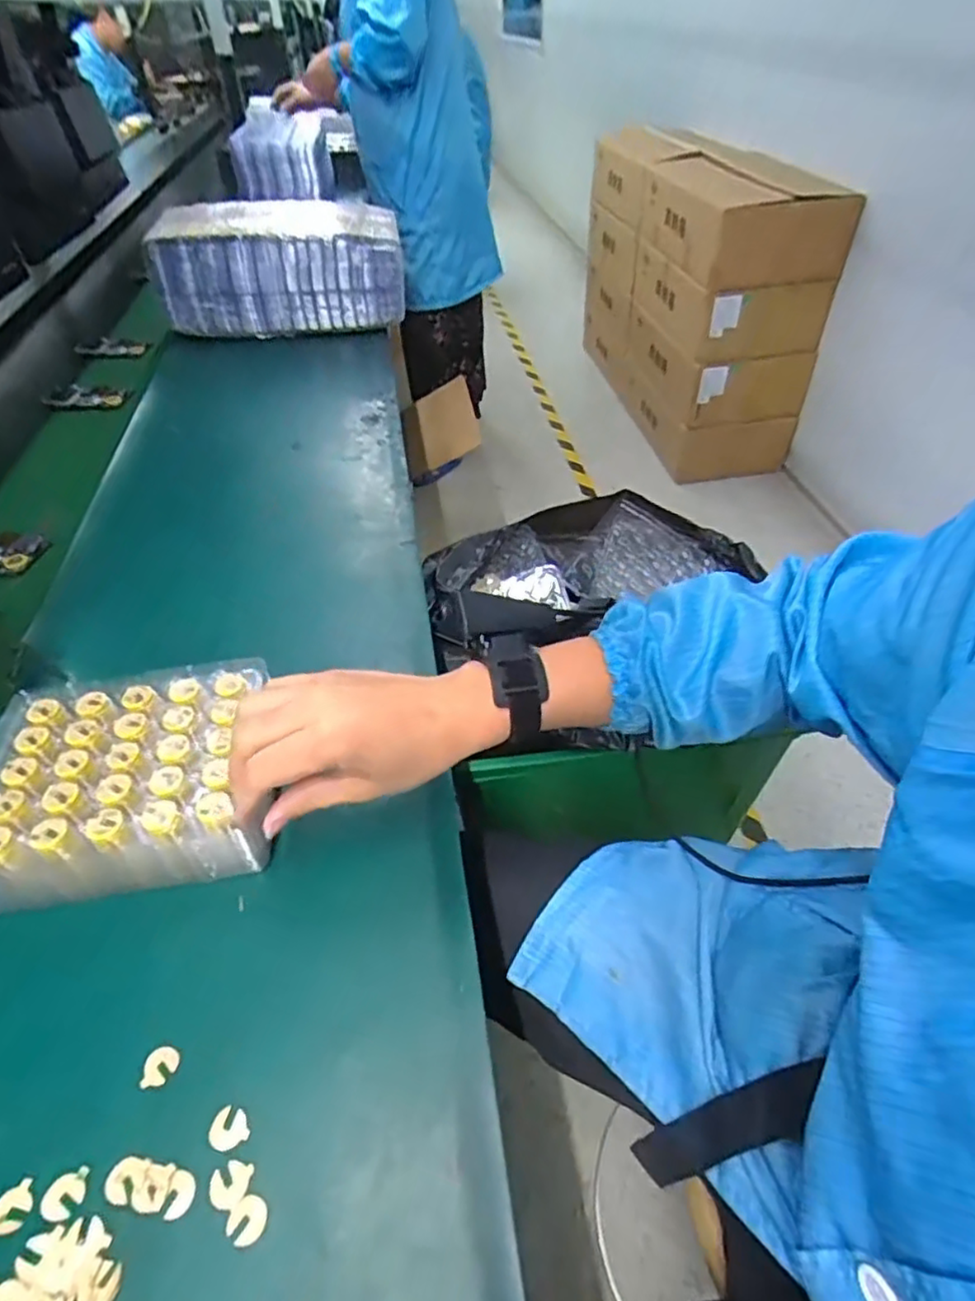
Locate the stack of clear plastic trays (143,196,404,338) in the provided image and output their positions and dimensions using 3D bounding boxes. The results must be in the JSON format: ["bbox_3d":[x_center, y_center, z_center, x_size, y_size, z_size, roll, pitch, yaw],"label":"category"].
[{"bbox_3d":[-0.316,-0.599,1.028,0.365,0.166,0.172,-3,45,0],"label":"stack of clear plastic trays"}]

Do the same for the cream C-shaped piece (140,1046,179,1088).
[{"bbox_3d":[-0.175,0.221,0.344,0.017,0.004,0.018,-6,46,-6],"label":"cream C-shaped piece"}]

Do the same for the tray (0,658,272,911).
[{"bbox_3d":[-0.238,0.084,0.433,0.173,0.051,0.146,-8,46,-8],"label":"tray"}]

